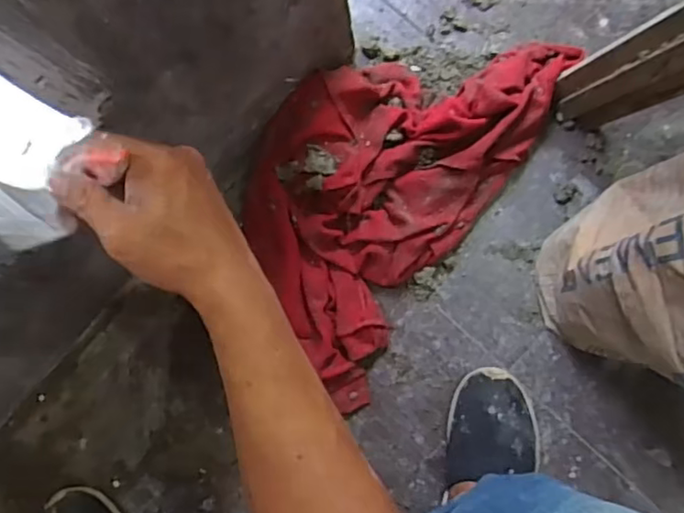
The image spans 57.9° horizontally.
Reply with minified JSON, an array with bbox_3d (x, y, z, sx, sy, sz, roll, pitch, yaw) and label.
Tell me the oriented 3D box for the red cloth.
[{"bbox_3d":[0.040,-0.099,0.757,0.276,0.060,0.513,34,88,7],"label":"red cloth"}]

